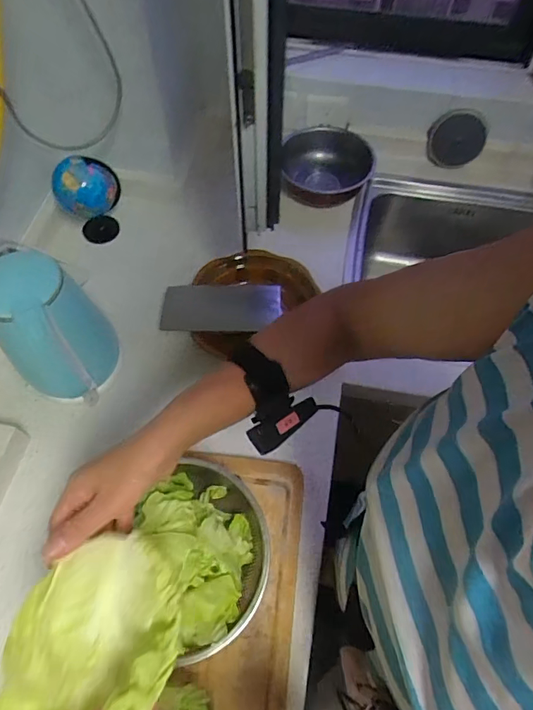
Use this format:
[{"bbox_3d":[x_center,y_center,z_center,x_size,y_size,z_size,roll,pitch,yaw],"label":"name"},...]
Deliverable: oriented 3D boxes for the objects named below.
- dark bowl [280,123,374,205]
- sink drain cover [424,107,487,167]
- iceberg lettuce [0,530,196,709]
[{"bbox_3d":[0.129,-0.370,0.929,0.191,0.092,0.183,0,61,0],"label":"dark bowl"},{"bbox_3d":[0.387,-0.440,0.929,0.112,0.105,0.022,0,24,1],"label":"sink drain cover"},{"bbox_3d":[-0.132,0.226,0.374,0.121,0.070,0.148,4,61,2],"label":"iceberg lettuce"}]

